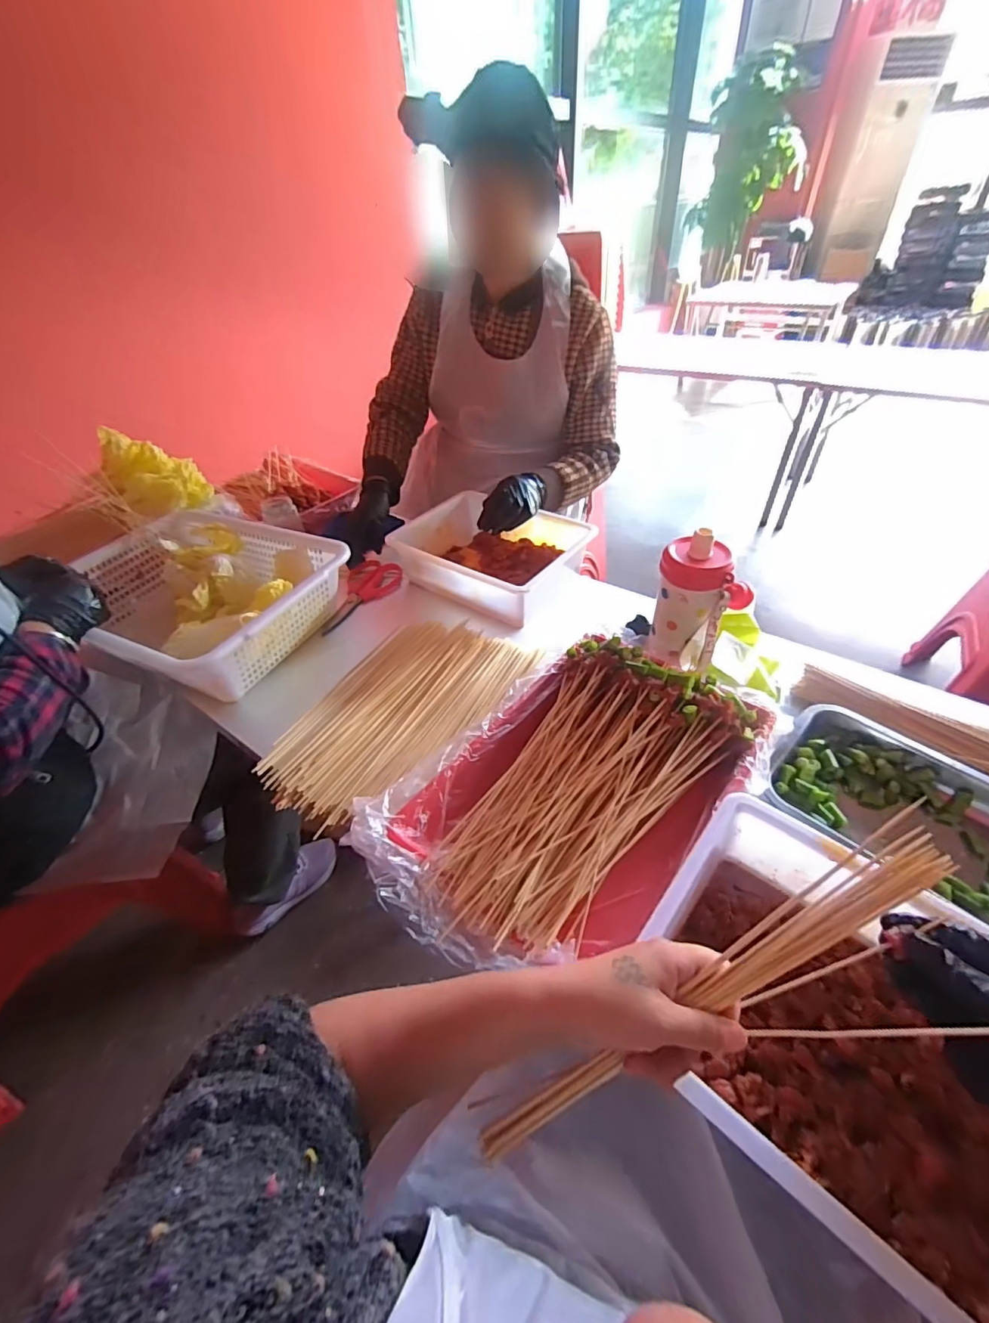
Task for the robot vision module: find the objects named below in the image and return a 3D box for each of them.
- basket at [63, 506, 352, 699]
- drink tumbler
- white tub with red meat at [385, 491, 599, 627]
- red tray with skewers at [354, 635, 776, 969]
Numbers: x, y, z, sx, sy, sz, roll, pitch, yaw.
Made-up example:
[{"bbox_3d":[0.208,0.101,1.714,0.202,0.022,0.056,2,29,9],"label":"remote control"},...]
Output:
[{"bbox_3d":[-0.474,-0.095,0.812,0.404,0.137,0.317,18,48,22],"label":"basket"},{"bbox_3d":[0.255,-0.071,0.621,0.075,0.165,0.091,-24,47,-20],"label":"drink tumbler"},{"bbox_3d":[-0.004,-0.200,0.909,0.305,0.086,0.245,26,51,29],"label":"white tub with red meat"},{"bbox_3d":[0.087,0.121,0.535,0.432,0.107,0.259,-32,50,-26],"label":"red tray with skewers"}]

